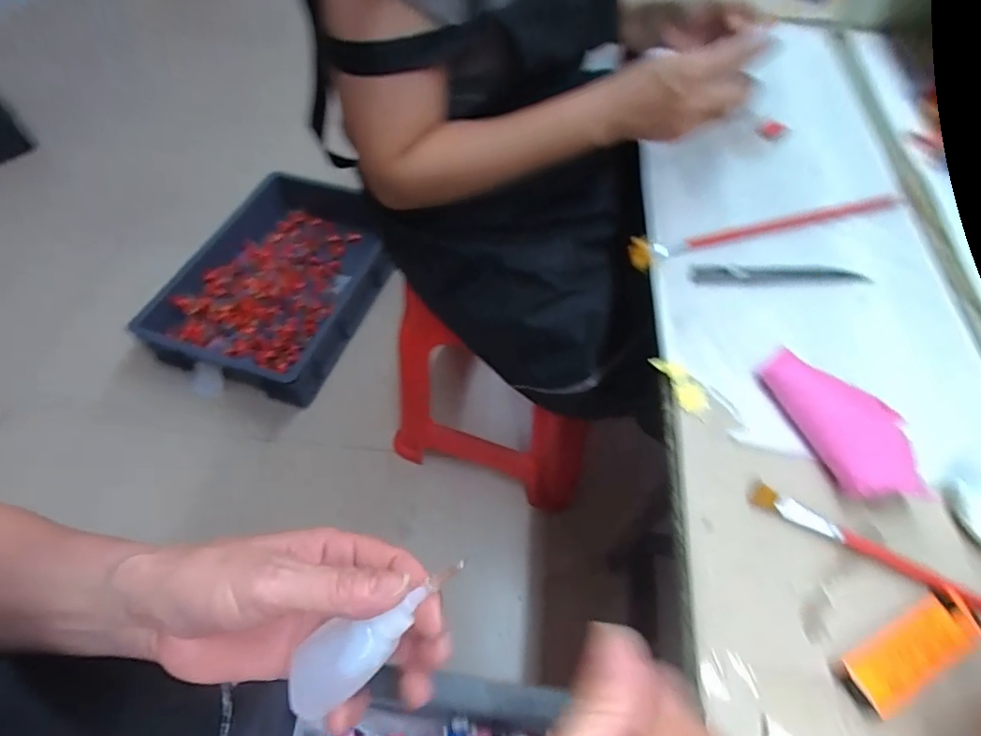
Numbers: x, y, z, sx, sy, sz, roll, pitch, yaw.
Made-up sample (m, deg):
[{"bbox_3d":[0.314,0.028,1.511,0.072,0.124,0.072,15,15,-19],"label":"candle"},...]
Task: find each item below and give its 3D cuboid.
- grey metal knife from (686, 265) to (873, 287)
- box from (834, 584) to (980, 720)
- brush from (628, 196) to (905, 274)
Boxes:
[{"bbox_3d":[0.229,-0.075,0.418,0.140,0.006,0.020,-1,57,3],"label":"grey metal knife"},{"bbox_3d":[0.213,0.141,0.266,0.082,0.010,0.028,-25,59,-13],"label":"box"},{"bbox_3d":[0.237,-0.120,0.446,0.252,0.017,0.022,-13,57,-5],"label":"brush"}]

